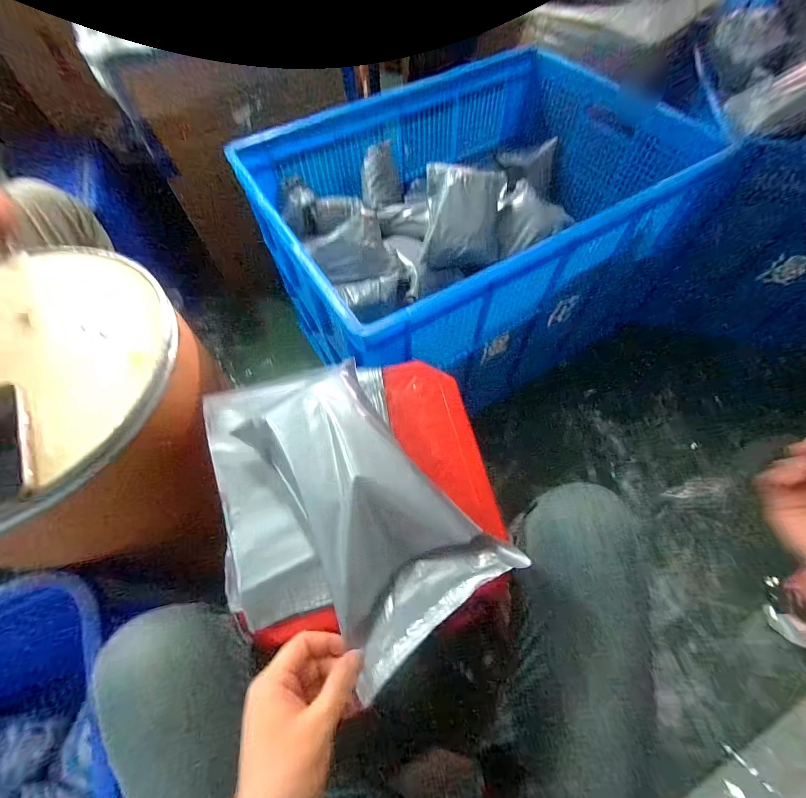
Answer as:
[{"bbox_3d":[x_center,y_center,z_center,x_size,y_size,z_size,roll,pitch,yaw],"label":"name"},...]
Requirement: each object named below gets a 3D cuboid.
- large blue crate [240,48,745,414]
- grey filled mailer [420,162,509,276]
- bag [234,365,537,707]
[{"bbox_3d":[0.152,-0.403,0.909,0.869,0.414,0.662,-29,65,-14],"label":"large blue crate"},{"bbox_3d":[0.113,-0.340,0.702,0.144,0.067,0.200,5,87,-7],"label":"grey filled mailer"},{"bbox_3d":[-0.039,0.087,0.353,0.149,0.043,0.263,-32,66,-16],"label":"bag"}]

